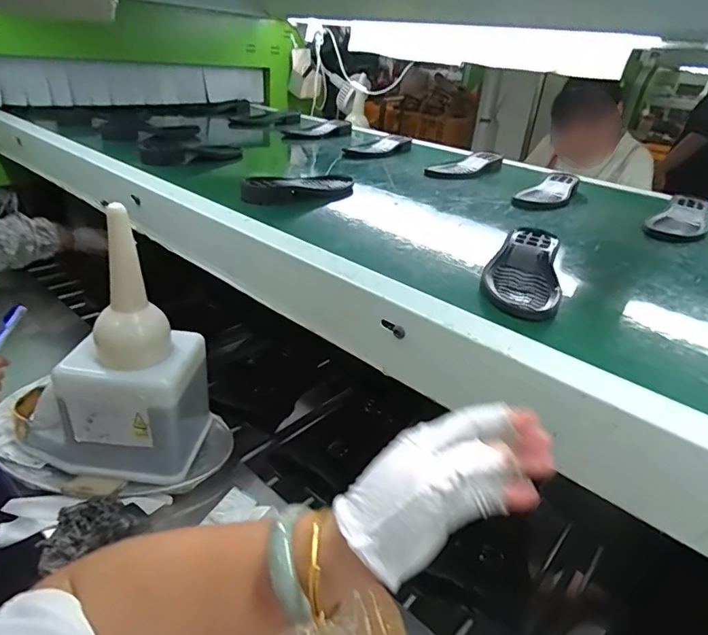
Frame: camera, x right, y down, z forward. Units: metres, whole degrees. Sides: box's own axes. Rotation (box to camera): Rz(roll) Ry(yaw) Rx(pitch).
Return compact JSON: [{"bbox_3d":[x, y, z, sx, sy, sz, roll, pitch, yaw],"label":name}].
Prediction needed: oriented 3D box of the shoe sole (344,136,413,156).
[{"bbox_3d":[0.061,-0.393,1.135,0.070,0.034,0.207,26,35,33],"label":"shoe sole"}]

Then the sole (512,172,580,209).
[{"bbox_3d":[0.355,-0.229,0.883,0.076,0.028,0.221,21,32,27],"label":"sole"}]

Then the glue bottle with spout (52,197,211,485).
[{"bbox_3d":[-0.287,0.046,0.608,0.161,0.297,0.132,5,28,1],"label":"glue bottle with spout"}]

